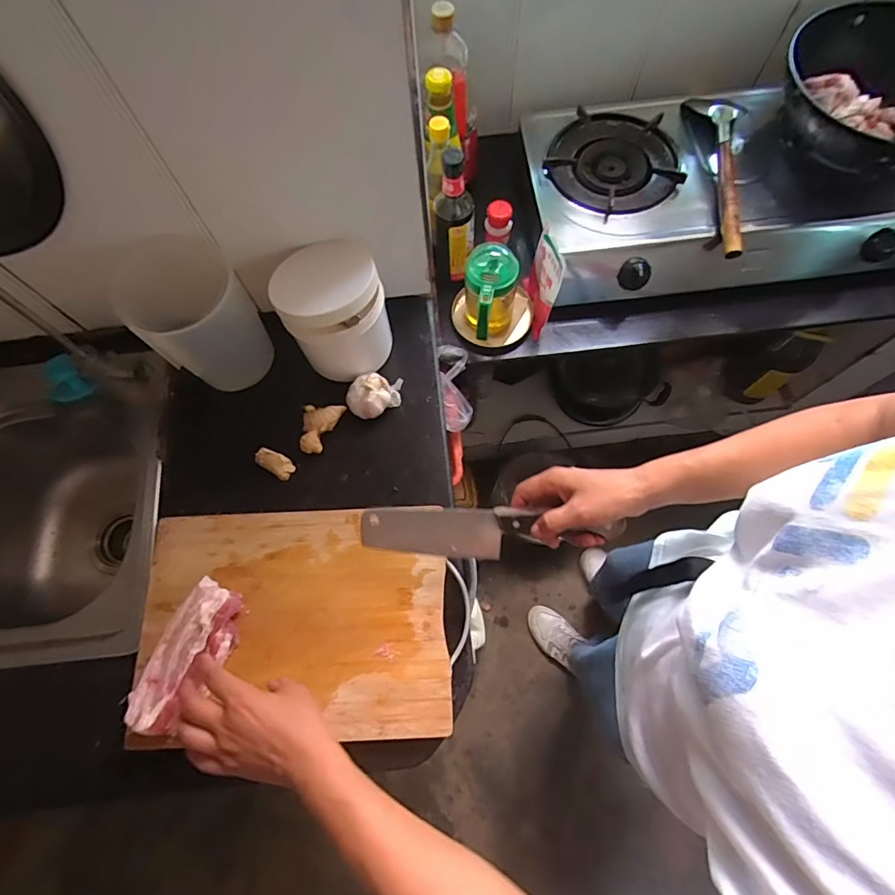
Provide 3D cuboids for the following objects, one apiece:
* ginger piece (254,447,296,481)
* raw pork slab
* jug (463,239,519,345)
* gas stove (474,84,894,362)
[{"bbox_3d":[-0.216,0.018,0.599,0.046,0.022,0.025,29,73,11],"label":"ginger piece"},{"bbox_3d":[-0.274,0.219,0.504,0.069,0.025,0.148,24,69,10],"label":"raw pork slab"},{"bbox_3d":[0.073,-0.241,0.797,0.083,0.166,0.106,0,70,2],"label":"jug"},{"bbox_3d":[0.513,-0.420,0.871,0.746,0.189,0.418,-7,70,-1],"label":"gas stove"}]

